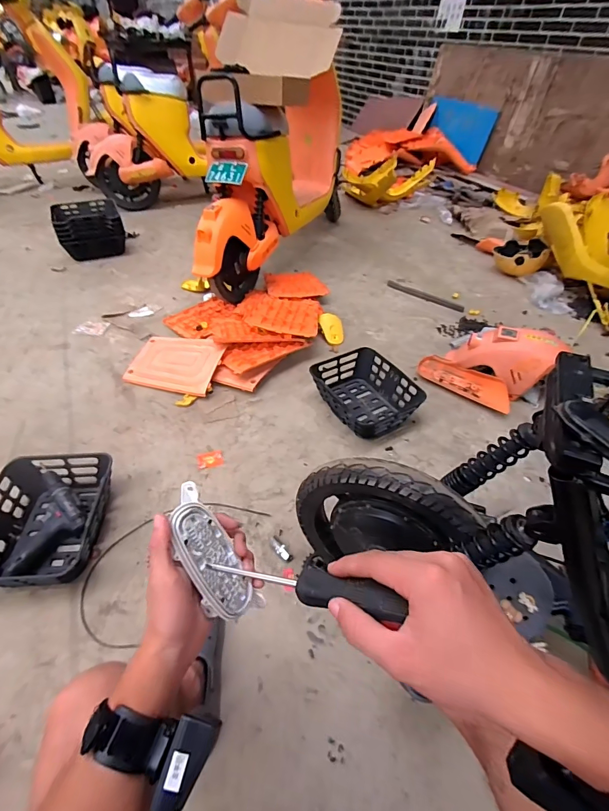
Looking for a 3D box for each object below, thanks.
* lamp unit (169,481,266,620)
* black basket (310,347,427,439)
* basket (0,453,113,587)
[{"bbox_3d":[-0.099,0.156,0.393,0.050,0.028,0.148,-37,101,-42],"label":"lamp unit"},{"bbox_3d":[0.190,-0.050,1.275,0.268,0.107,0.340,-23,50,-23],"label":"black basket"},{"bbox_3d":[-0.607,0.267,0.921,0.265,0.124,0.319,-3,46,-5],"label":"basket"}]

